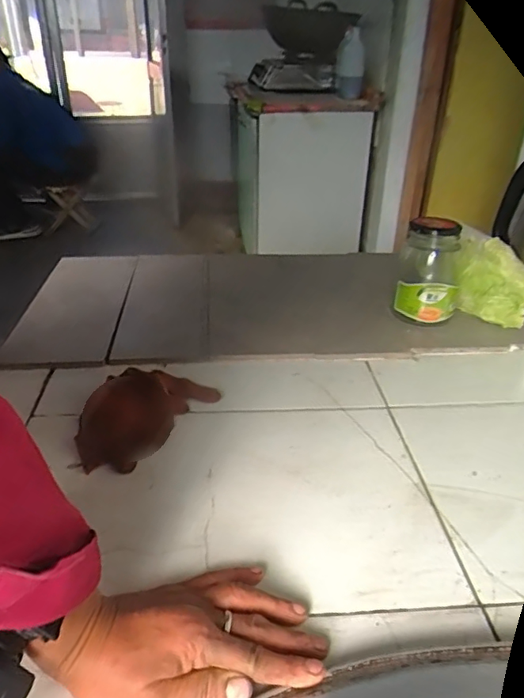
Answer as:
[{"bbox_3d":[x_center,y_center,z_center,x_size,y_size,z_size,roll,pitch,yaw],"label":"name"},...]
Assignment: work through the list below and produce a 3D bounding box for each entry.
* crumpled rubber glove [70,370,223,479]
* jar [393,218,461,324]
[{"bbox_3d":[-0.129,0.063,0.570,0.101,0.040,0.166,20,36,28],"label":"crumpled rubber glove"},{"bbox_3d":[0.241,-0.107,0.775,0.086,0.146,0.081,1,31,-1],"label":"jar"}]

